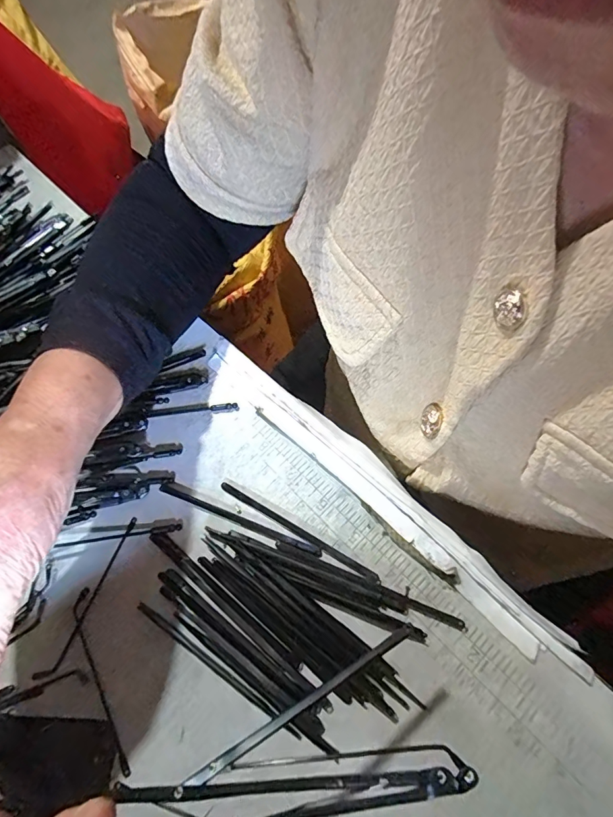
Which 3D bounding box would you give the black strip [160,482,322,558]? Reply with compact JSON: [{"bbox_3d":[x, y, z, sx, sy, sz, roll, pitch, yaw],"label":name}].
[{"bbox_3d":[-0.039,0.063,0.249,0.099,0.005,0.007,18,66,16],"label":"black strip"}]

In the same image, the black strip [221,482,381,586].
[{"bbox_3d":[-0.006,0.066,0.242,0.100,0.004,0.005,27,69,19],"label":"black strip"}]

